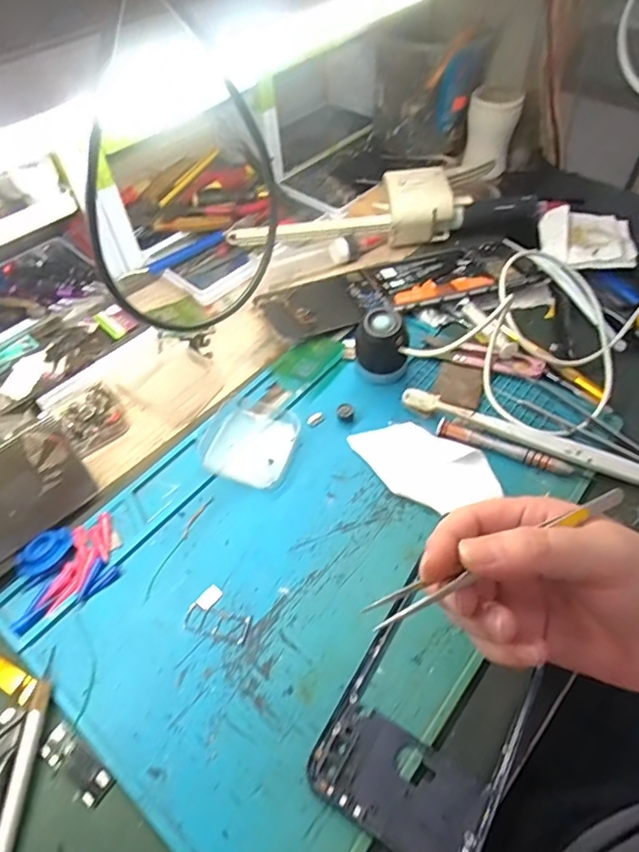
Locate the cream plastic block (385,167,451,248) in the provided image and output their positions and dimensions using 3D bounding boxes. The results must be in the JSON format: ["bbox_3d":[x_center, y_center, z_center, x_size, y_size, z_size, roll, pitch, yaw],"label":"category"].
[{"bbox_3d":[0.098,-0.221,0.521,0.059,0.046,0.057,-4,52,0],"label":"cream plastic block"}]

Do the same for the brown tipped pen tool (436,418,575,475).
[{"bbox_3d":[0.130,0.015,0.371,0.093,0.008,0.011,20,56,17],"label":"brown tipped pen tool"}]

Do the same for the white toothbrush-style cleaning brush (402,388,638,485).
[{"bbox_3d":[0.149,0.008,0.375,0.183,0.013,0.016,21,56,18],"label":"white toothbrush-style cleaning brush"}]

